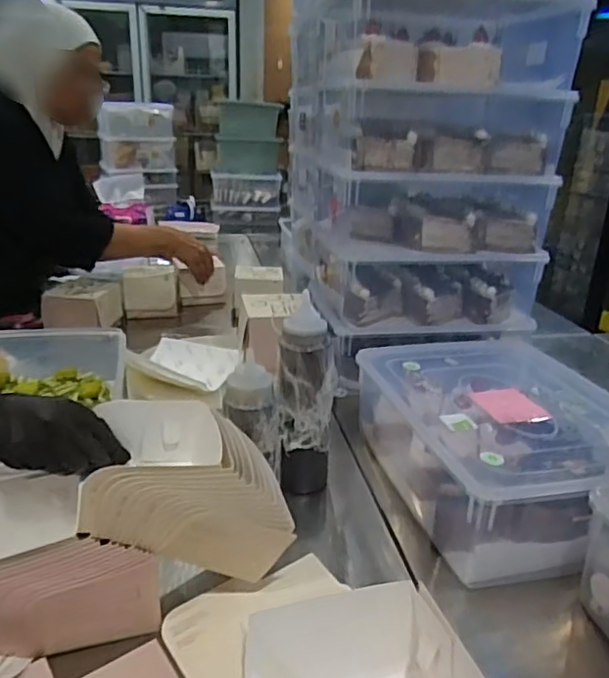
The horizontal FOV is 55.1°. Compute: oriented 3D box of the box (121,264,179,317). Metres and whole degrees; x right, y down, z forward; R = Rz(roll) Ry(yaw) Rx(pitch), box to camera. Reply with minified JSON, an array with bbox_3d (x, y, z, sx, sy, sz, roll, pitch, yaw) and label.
[{"bbox_3d":[-0.343,-0.110,1.329,0.109,0.087,0.107,-5,23,-17],"label":"box"}]

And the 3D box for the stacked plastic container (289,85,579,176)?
[{"bbox_3d":[0.175,-0.400,1.093,0.364,0.117,0.541,-1,23,-9],"label":"stacked plastic container"}]

